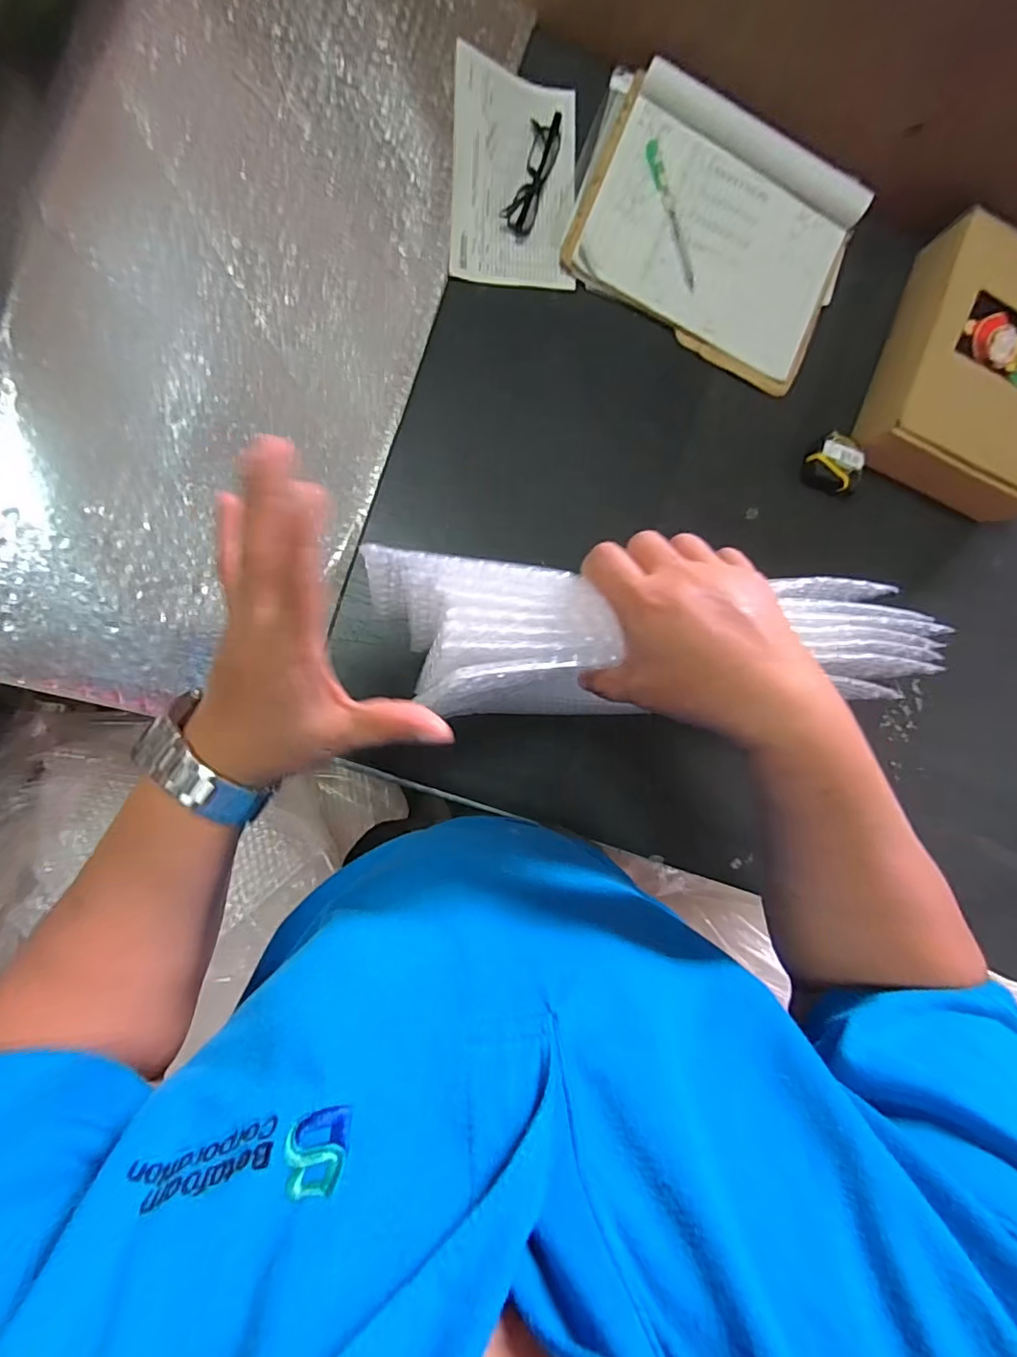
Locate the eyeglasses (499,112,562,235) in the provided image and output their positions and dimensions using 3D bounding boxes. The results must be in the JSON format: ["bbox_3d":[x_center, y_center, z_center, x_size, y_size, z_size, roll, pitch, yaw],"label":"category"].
[{"bbox_3d":[0.026,-0.540,0.594,0.034,0.023,0.121,19,87,-8],"label":"eyeglasses"}]

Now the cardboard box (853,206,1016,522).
[{"bbox_3d":[0.540,-0.335,0.639,0.224,0.077,0.280,21,87,-8],"label":"cardboard box"}]

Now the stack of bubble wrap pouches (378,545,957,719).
[{"bbox_3d":[0.091,-0.020,0.322,0.331,0.047,0.080,2,90,-11],"label":"stack of bubble wrap pouches"}]

